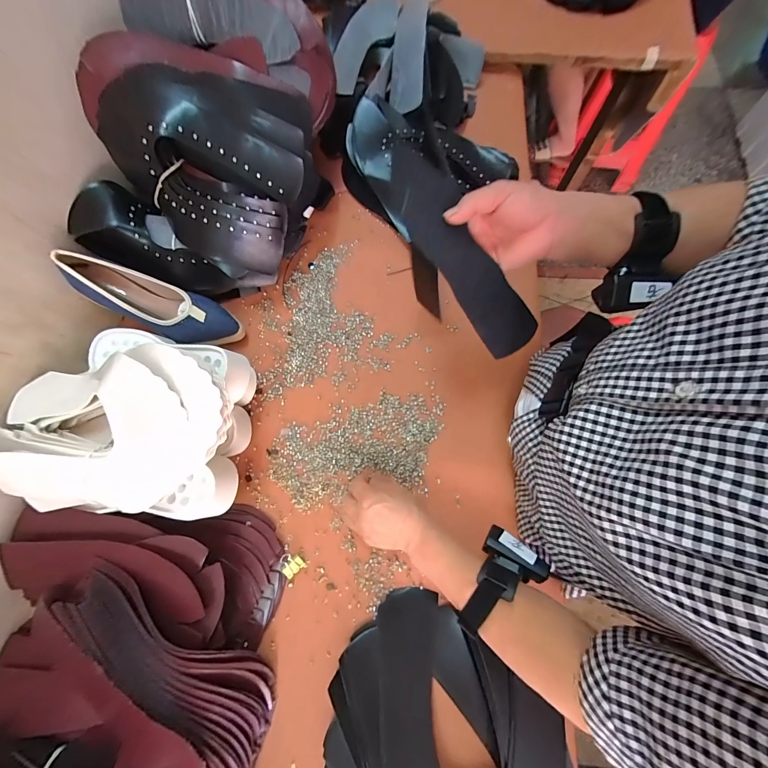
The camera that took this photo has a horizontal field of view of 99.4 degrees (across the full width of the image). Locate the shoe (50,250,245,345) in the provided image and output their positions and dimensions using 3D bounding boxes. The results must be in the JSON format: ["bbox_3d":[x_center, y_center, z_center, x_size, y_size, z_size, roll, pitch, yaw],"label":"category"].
[{"bbox_3d":[-0.331,-0.122,0.485,0.236,0.068,0.077,22,74,-13],"label":"shoe"}]

